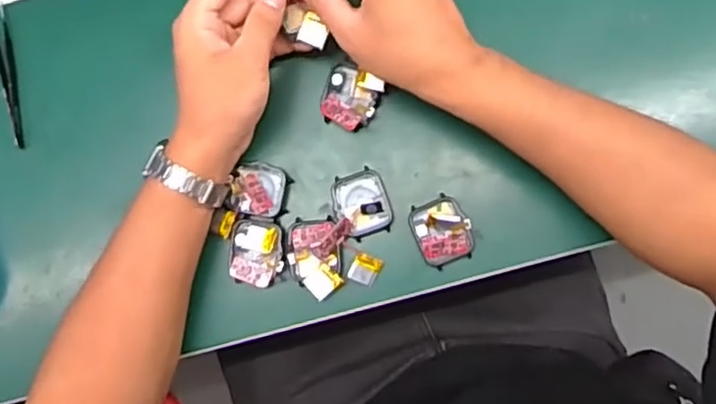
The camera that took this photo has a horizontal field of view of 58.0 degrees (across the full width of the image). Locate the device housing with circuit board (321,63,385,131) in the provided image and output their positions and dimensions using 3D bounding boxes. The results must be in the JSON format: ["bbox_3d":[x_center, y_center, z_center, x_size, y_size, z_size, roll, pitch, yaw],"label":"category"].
[{"bbox_3d":[-0.006,-0.076,0.470,0.040,0.012,0.044,24,87,5],"label":"device housing with circuit board"}]

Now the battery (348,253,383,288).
[{"bbox_3d":[0.005,0.049,0.465,0.020,0.009,0.021,23,87,5],"label":"battery"}]

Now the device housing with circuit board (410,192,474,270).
[{"bbox_3d":[0.060,0.021,0.459,0.038,0.016,0.047,-23,84,2],"label":"device housing with circuit board"}]

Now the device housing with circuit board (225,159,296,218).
[{"bbox_3d":[-0.072,-0.009,0.478,0.041,0.011,0.040,9,86,4],"label":"device housing with circuit board"}]

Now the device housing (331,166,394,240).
[{"bbox_3d":[0.003,0.001,0.470,0.039,0.010,0.046,-19,84,2],"label":"device housing"}]

